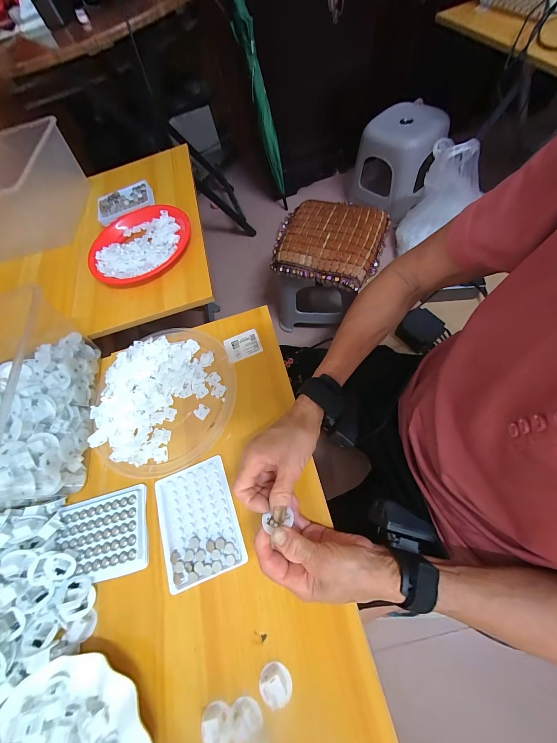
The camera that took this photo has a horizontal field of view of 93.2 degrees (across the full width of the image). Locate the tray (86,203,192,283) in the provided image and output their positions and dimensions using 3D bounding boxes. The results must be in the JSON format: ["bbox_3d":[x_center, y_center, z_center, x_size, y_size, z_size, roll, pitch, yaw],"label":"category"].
[{"bbox_3d":[-0.309,-0.279,0.579,0.221,0.031,0.216,-5,65,8],"label":"tray"}]

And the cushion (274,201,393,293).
[{"bbox_3d":[0.143,-0.384,0.768,0.306,0.050,0.262,18,82,15],"label":"cushion"}]

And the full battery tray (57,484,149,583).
[{"bbox_3d":[-0.227,0.210,0.339,0.114,0.013,0.097,-18,64,1],"label":"full battery tray"}]

